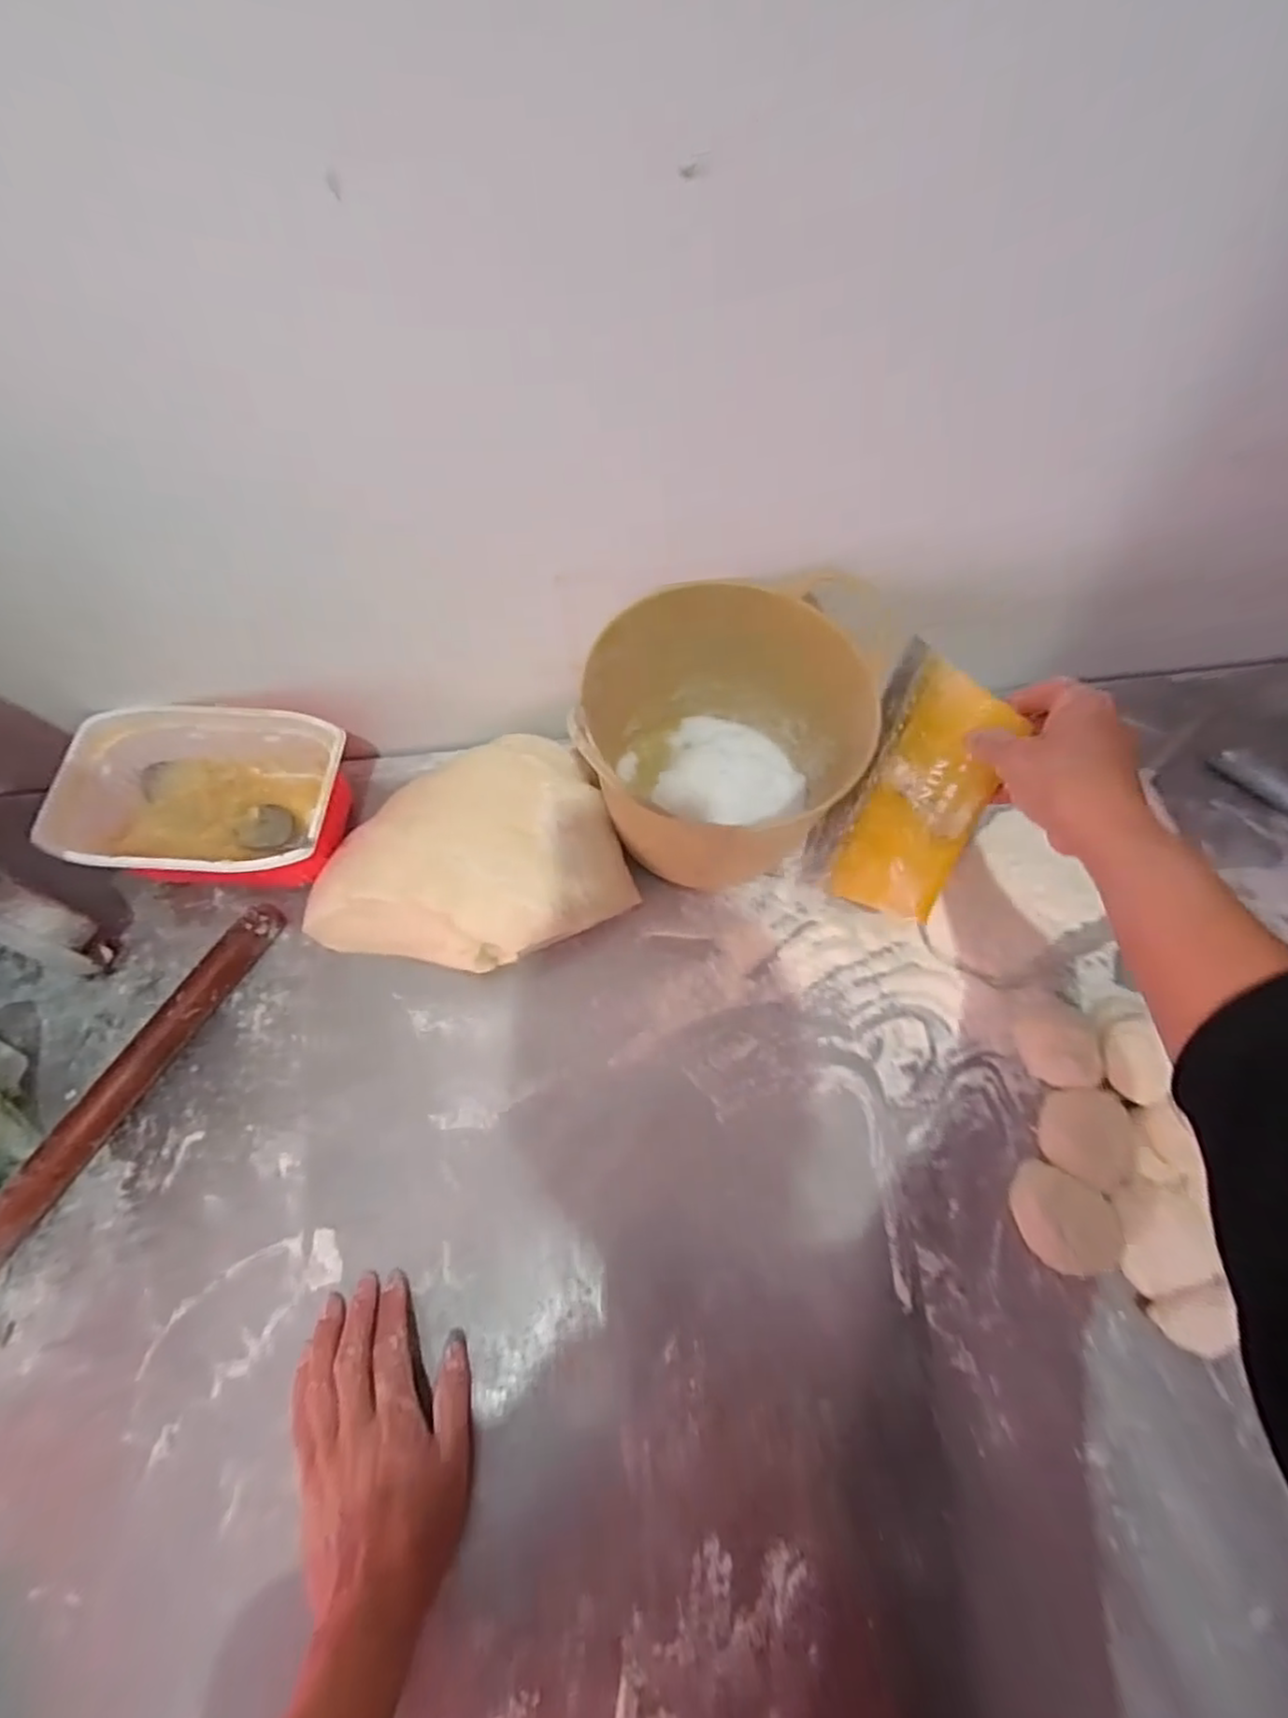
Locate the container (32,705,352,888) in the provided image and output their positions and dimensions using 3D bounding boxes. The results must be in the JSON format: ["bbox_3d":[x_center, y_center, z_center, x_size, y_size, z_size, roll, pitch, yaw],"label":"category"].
[{"bbox_3d":[-0.339,-0.040,0.537,0.204,0.087,0.138,3,65,0],"label":"container"}]

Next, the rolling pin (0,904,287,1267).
[{"bbox_3d":[-0.426,0.258,0.423,0.026,0.033,0.546,27,67,11],"label":"rolling pin"}]

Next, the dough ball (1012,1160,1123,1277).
[{"bbox_3d":[0.286,0.246,0.455,0.069,0.017,0.056,24,66,10],"label":"dough ball"}]

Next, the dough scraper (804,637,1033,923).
[{"bbox_3d":[0.188,-0.045,0.488,0.010,0.190,0.121,6,27,-27],"label":"dough scraper"}]

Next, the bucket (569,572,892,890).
[{"bbox_3d":[0.065,-0.098,0.528,0.181,0.172,0.180,0,65,-1],"label":"bucket"}]

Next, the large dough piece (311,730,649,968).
[{"bbox_3d":[-0.145,0.004,0.525,0.241,0.079,0.180,-25,68,-13],"label":"large dough piece"}]

